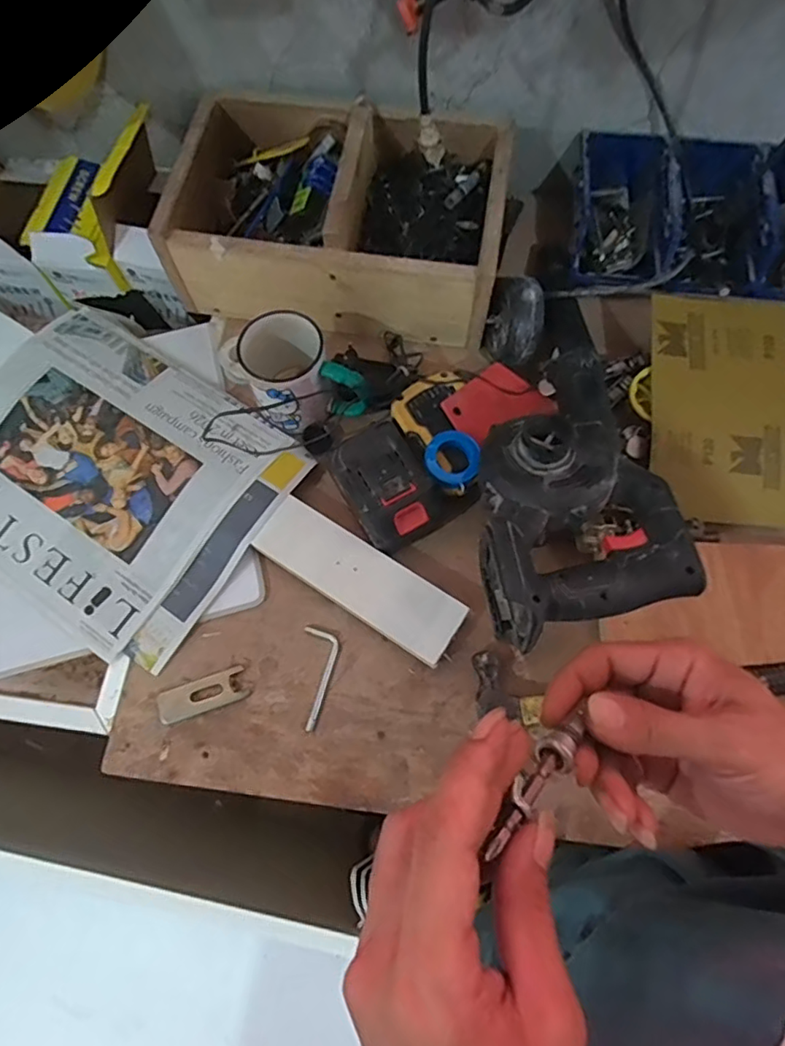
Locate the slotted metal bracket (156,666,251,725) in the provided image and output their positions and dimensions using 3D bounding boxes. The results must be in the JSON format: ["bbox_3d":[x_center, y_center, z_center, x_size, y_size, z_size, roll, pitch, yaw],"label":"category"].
[{"bbox_3d":[-0.170,0.155,0.515,0.078,0.004,0.031,-19,71,-7],"label":"slotted metal bracket"}]

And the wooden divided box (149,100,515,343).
[{"bbox_3d":[-0.059,-0.328,0.628,0.340,0.118,0.232,8,70,3],"label":"wooden divided box"}]

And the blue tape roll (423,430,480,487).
[{"bbox_3d":[0.056,-0.061,0.540,0.052,0.015,0.052,0,70,0],"label":"blue tape roll"}]

